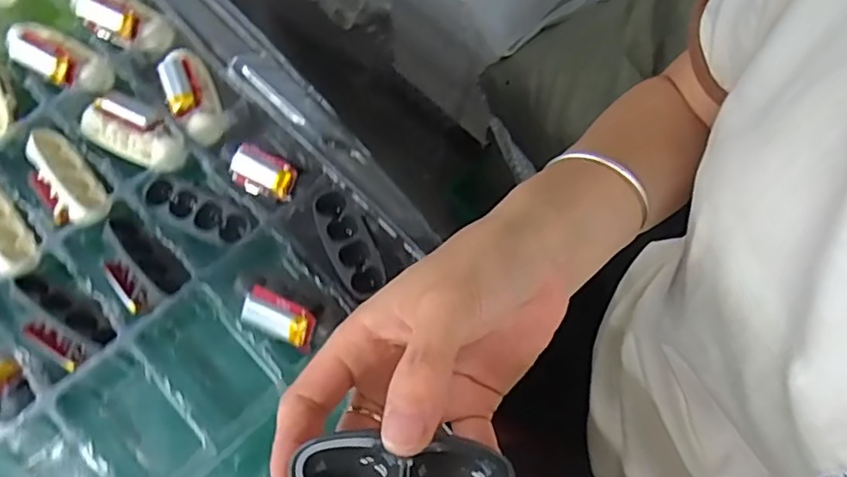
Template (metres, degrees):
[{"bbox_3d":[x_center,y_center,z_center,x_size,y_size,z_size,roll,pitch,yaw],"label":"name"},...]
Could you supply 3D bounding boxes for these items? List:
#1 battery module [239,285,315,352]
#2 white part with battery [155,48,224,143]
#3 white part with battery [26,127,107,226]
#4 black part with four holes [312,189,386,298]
[{"bbox_3d":[-0.071,0.040,0.300,0.038,0.011,0.019,23,66,12],"label":"battery module"},{"bbox_3d":[-0.137,-0.085,0.355,0.026,0.020,0.057,-21,65,-9],"label":"white part with battery"},{"bbox_3d":[-0.201,-0.034,0.335,0.030,0.017,0.068,-34,67,-15],"label":"white part with battery"},{"bbox_3d":[-0.040,0.002,0.318,0.023,0.013,0.059,-26,66,-12],"label":"black part with four holes"}]

